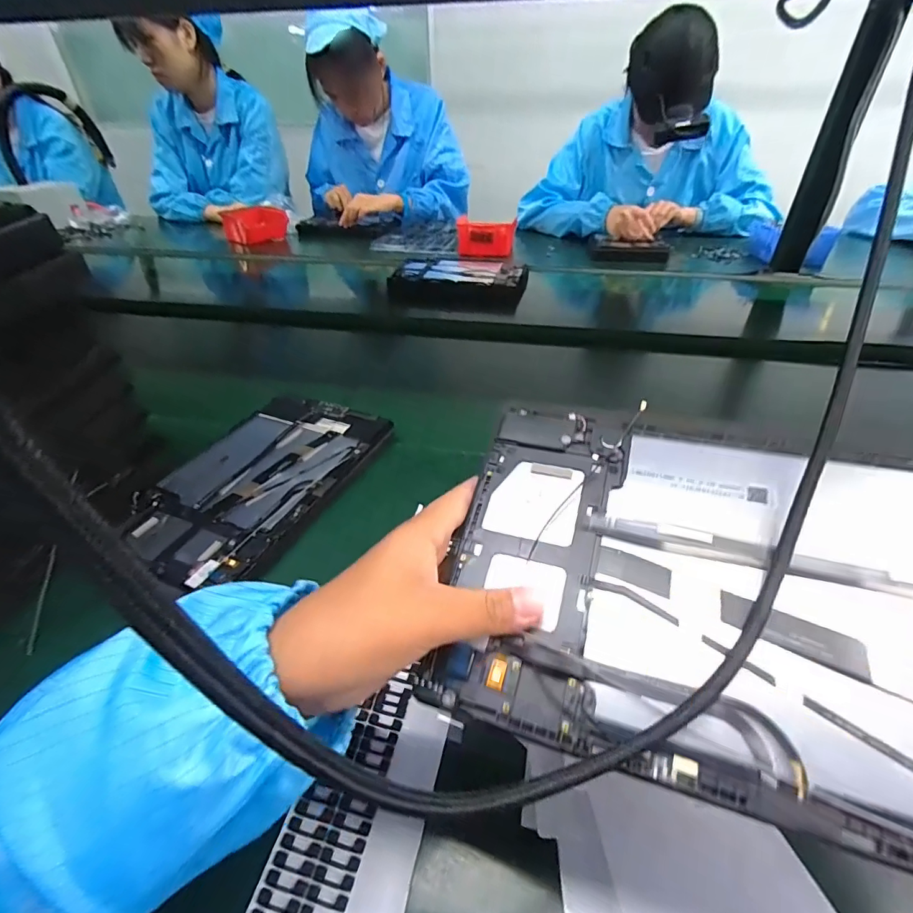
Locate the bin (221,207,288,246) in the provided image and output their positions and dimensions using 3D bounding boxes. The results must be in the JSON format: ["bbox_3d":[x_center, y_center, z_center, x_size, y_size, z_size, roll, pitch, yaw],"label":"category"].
[{"bbox_3d":[-0.515,-0.595,1.191,0.154,0.064,0.098,-19,43,-21],"label":"bin"}]

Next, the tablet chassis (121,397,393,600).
[{"bbox_3d":[-0.183,0.017,0.432,0.150,0.012,0.241,17,42,19],"label":"tablet chassis"}]

